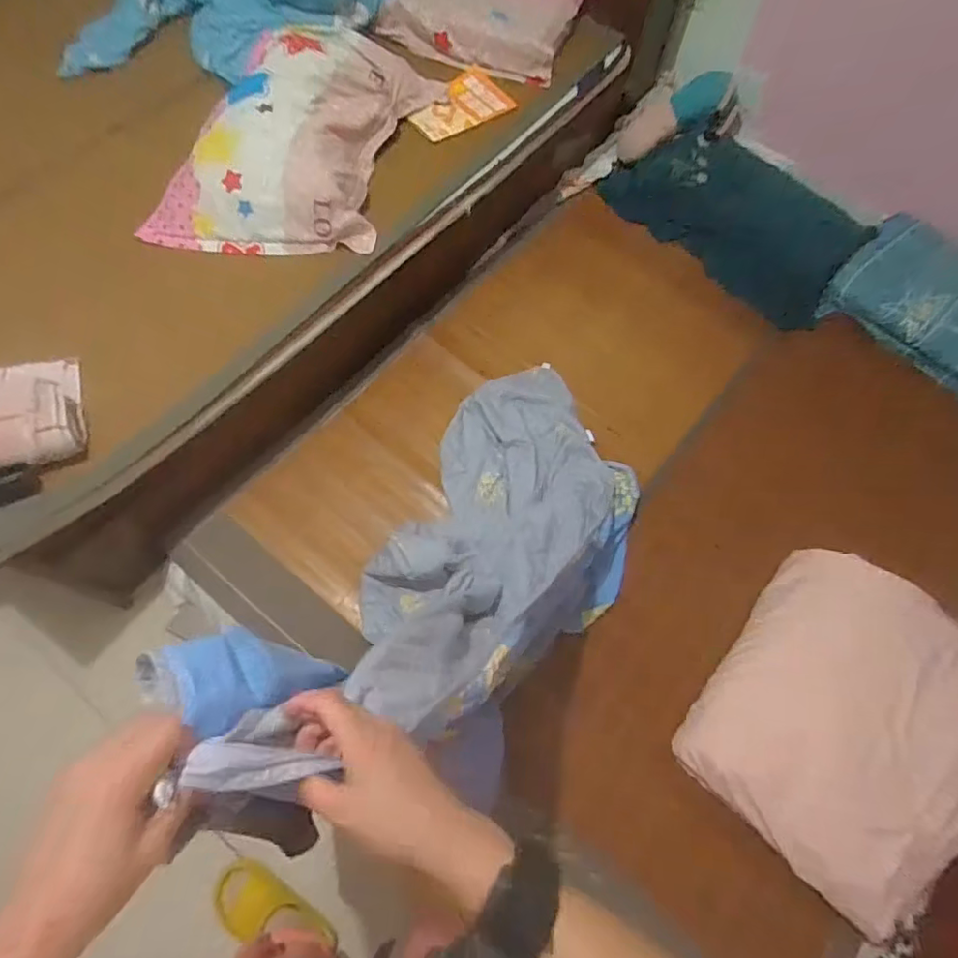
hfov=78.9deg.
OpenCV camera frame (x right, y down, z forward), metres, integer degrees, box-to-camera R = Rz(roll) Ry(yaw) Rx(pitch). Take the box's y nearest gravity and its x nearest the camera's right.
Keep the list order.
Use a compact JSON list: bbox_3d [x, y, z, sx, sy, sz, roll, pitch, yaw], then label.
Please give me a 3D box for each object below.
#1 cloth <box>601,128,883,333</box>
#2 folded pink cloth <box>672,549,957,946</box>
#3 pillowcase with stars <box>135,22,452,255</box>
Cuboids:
[{"bbox_3d":[0.722,-0.758,1.679,0.707,0.065,0.313,44,115,17],"label":"cloth"},{"bbox_3d":[0.682,0.436,1.065,0.426,0.203,0.532,37,69,13],"label":"folded pink cloth"},{"bbox_3d":[-0.346,-0.768,1.277,0.400,0.131,0.742,25,67,8],"label":"pillowcase with stars"}]

